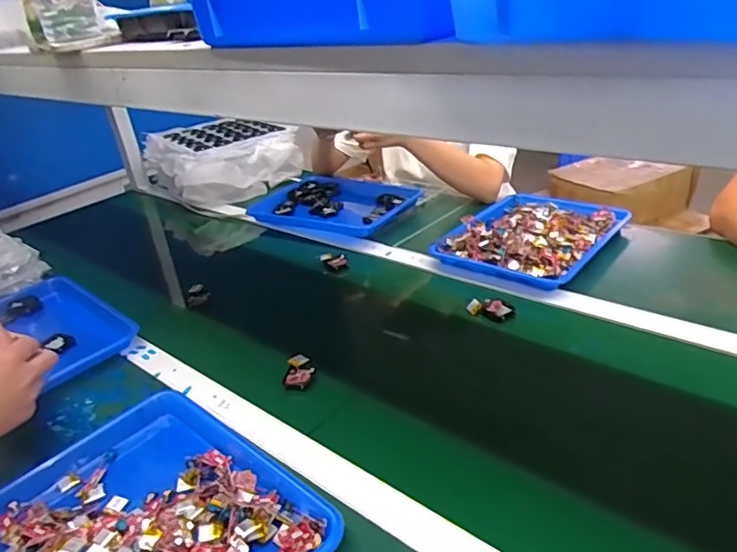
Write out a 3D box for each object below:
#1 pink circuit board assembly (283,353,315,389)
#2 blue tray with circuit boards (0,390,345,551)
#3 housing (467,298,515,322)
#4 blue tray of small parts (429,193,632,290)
[{"bbox_3d":[-0.092,0.125,0.737,0.034,0.022,0.053,-3,29,9],"label":"pink circuit board assembly"},{"bbox_3d":[-0.213,0.246,0.539,0.336,0.053,0.266,17,37,37],"label":"blue tray with circuit boards"},{"bbox_3d":[0.181,0.048,0.816,0.067,0.019,0.031,14,35,34],"label":"housing"},{"bbox_3d":[0.296,-0.081,0.987,0.236,0.027,0.322,17,37,38],"label":"blue tray of small parts"}]

